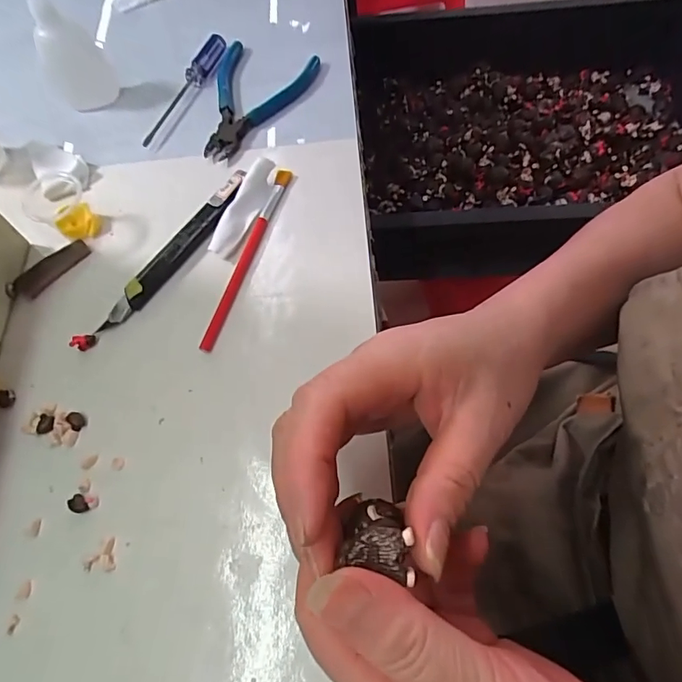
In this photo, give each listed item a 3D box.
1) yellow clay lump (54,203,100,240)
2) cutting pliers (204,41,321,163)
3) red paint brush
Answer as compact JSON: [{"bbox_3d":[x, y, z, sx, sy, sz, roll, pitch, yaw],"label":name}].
[{"bbox_3d":[-0.180,-0.082,0.338,0.026,0.013,0.021,-6,64,3],"label":"yellow clay lump"},{"bbox_3d":[-0.068,-0.184,0.380,0.076,0.017,0.113,10,66,11],"label":"cutting pliers"},{"bbox_3d":[-0.061,-0.058,0.318,0.010,0.010,0.141,14,67,12],"label":"red paint brush"}]

